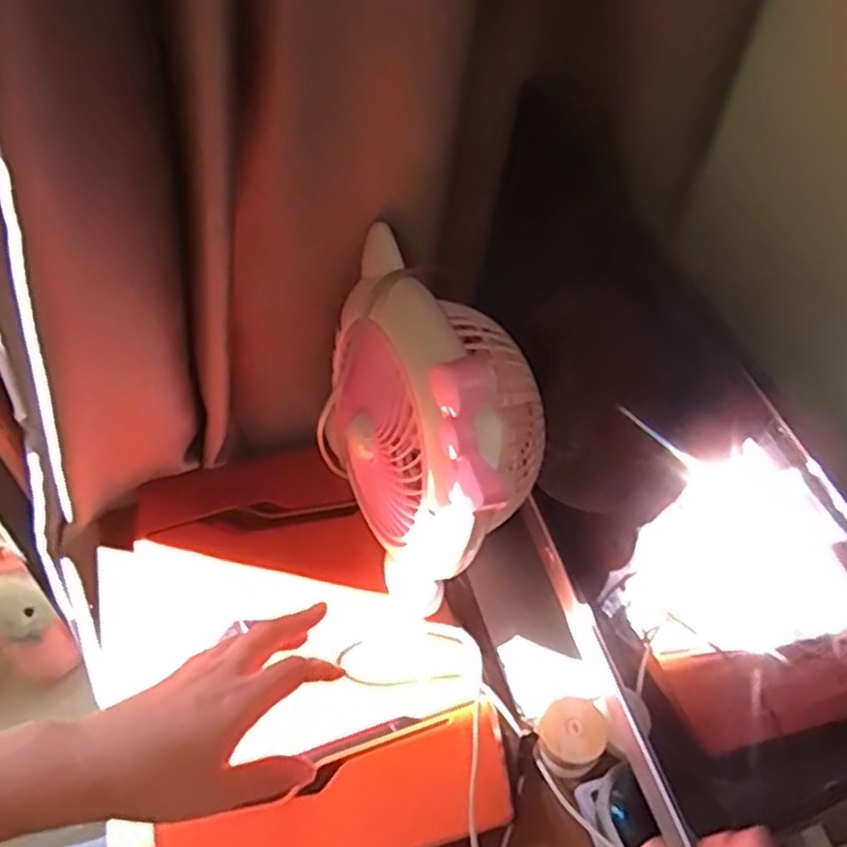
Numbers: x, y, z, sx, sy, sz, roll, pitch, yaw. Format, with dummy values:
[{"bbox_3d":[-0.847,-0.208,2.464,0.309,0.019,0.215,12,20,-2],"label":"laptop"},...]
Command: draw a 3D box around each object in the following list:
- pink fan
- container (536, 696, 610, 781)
[{"bbox_3d":[0.004,0.008,0.637,0.135,0.261,0.257,-25,55,-21],"label":"pink fan"},{"bbox_3d":[0.120,0.256,0.615,0.054,0.038,0.052,1,50,-1],"label":"container"}]

